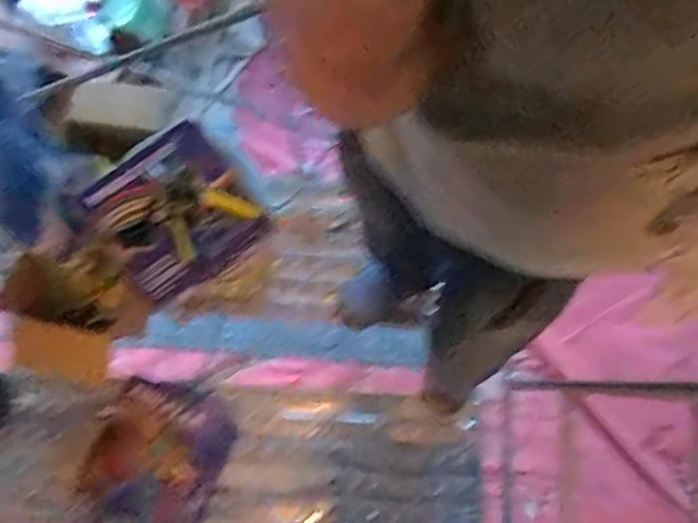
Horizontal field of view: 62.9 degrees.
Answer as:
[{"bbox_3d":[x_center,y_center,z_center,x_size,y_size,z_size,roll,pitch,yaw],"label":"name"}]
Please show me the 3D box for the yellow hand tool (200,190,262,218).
[{"bbox_3d":[-0.218,-0.105,1.046,0.111,0.020,0.027,20,80,5],"label":"yellow hand tool"}]

